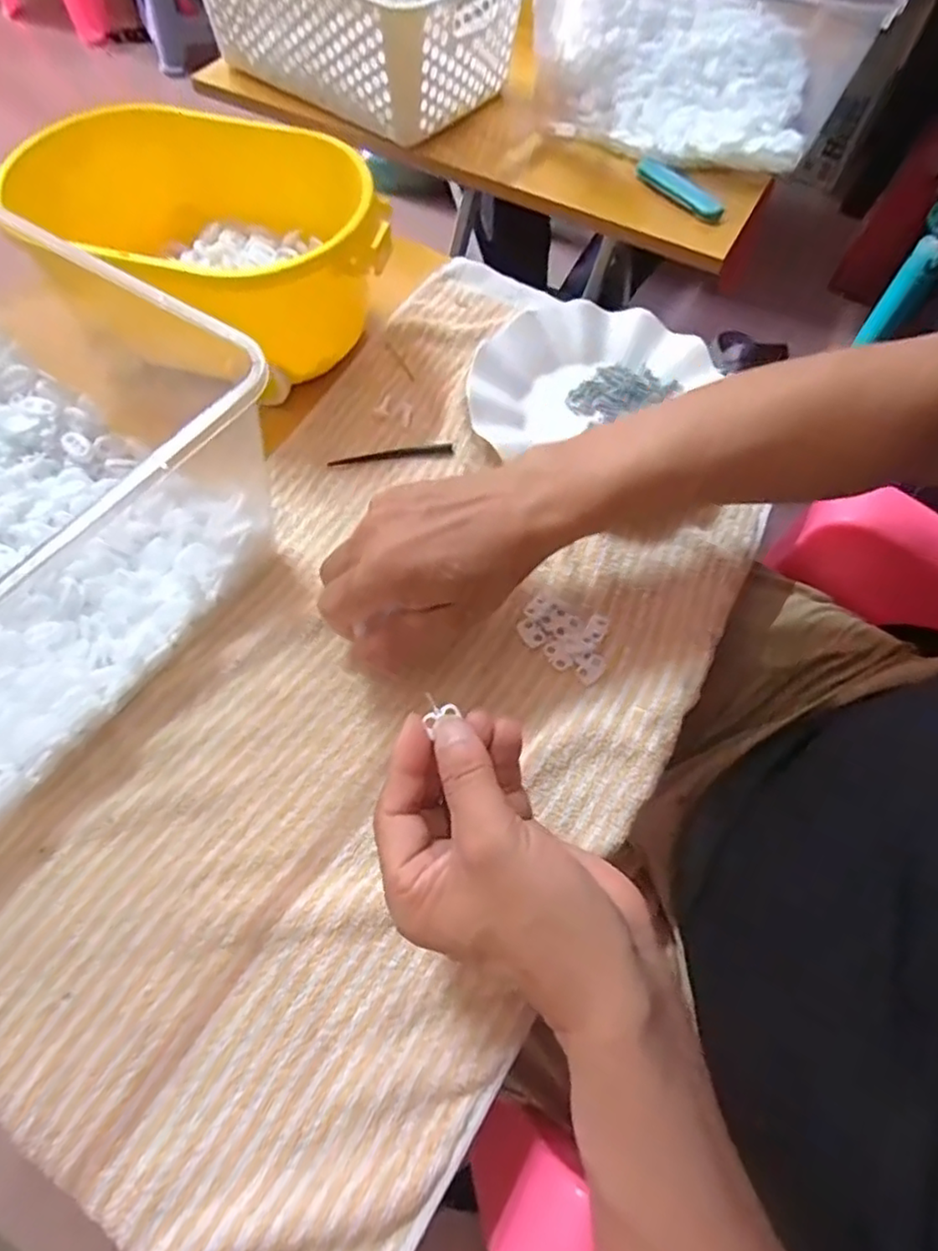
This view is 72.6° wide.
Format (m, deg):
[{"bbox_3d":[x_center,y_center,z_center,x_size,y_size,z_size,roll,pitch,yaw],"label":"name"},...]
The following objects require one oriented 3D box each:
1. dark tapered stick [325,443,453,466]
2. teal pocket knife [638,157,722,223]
[{"bbox_3d":[-0.053,-0.117,0.440,0.084,0.004,0.008,-7,65,-5],"label":"dark tapered stick"},{"bbox_3d":[0.197,-0.414,0.608,0.096,0.014,0.023,42,68,18],"label":"teal pocket knife"}]

